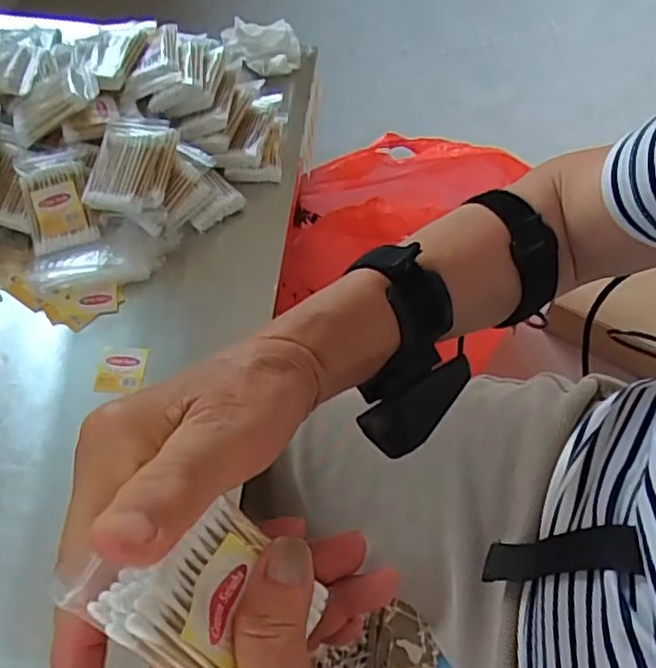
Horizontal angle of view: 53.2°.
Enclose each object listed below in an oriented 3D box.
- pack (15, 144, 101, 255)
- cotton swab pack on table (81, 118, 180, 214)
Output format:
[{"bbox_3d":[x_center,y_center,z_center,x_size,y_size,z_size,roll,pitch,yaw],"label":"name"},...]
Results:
[{"bbox_3d":[-0.245,-0.121,0.591,0.058,0.016,0.088,-13,88,-4],"label":"pack"},{"bbox_3d":[-0.176,-0.155,0.588,0.066,0.025,0.090,9,78,6],"label":"cotton swab pack on table"}]

